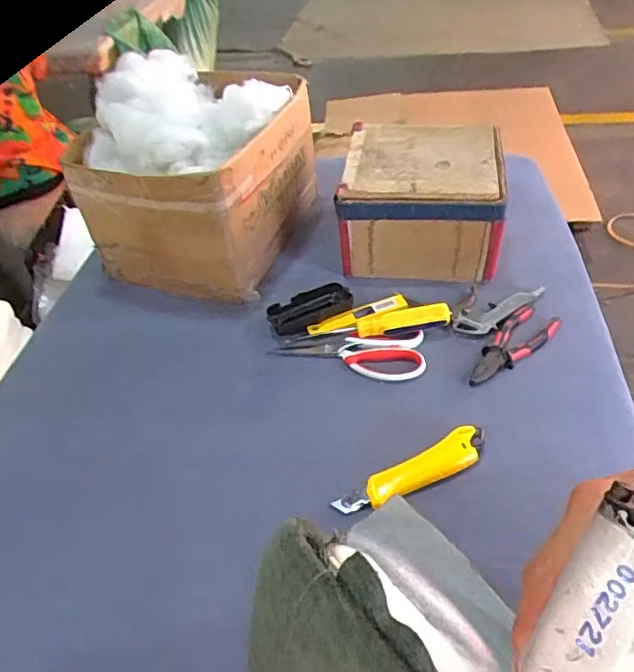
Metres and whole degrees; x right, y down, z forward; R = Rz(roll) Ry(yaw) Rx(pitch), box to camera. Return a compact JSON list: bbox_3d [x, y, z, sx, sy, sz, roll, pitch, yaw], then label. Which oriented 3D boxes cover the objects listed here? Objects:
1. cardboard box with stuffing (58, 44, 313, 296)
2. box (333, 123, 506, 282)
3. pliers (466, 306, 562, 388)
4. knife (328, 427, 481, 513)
[{"bbox_3d":[-0.162,-0.230,0.805,0.235,0.240,0.286,12,46,19],"label":"cardboard box with stuffing"},{"bbox_3d":[0.149,-0.194,0.810,0.206,0.130,0.219,3,44,11],"label":"box"},{"bbox_3d":[0.229,0.010,0.675,0.154,0.009,0.055,-36,50,-27],"label":"pliers"},{"bbox_3d":[0.096,0.131,0.561,0.165,0.014,0.037,-20,45,-13],"label":"knife"}]

